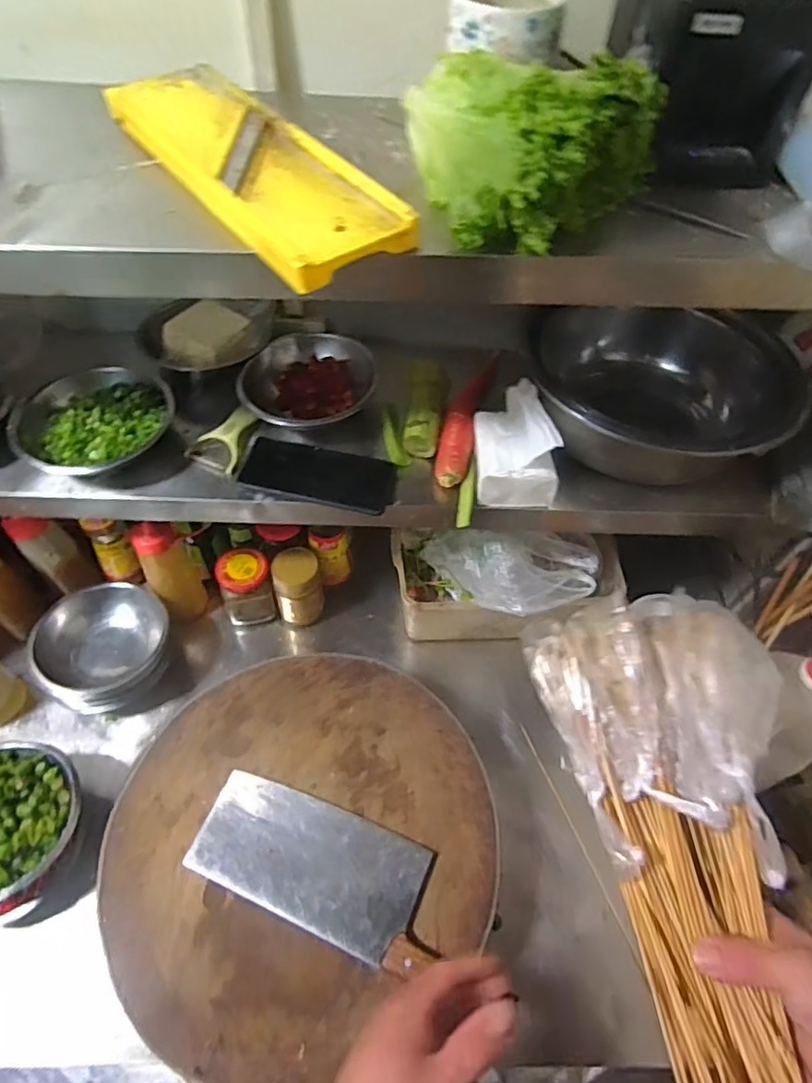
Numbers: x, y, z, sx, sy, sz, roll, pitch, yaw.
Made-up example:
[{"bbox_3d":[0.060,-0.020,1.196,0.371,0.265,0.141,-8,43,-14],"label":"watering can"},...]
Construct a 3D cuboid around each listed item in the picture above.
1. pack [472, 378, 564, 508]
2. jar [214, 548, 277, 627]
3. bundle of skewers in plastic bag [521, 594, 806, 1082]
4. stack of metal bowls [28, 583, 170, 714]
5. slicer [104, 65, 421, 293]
[{"bbox_3d":[0.118,-0.107,0.638,0.081,0.093,0.105,0,53,-3],"label":"pack"},{"bbox_3d":[-0.229,0.069,0.846,0.070,0.106,0.067,1,53,-2],"label":"jar"},{"bbox_3d":[0.208,0.219,0.423,0.162,0.079,0.363,-3,65,-5],"label":"bundle of skewers in plastic bag"},{"bbox_3d":[-0.396,0.147,0.782,0.163,0.108,0.142,-17,56,-15],"label":"stack of metal bowls"},{"bbox_3d":[-0.133,-0.310,0.474,0.104,0.026,0.343,-30,60,-22],"label":"slicer"}]

